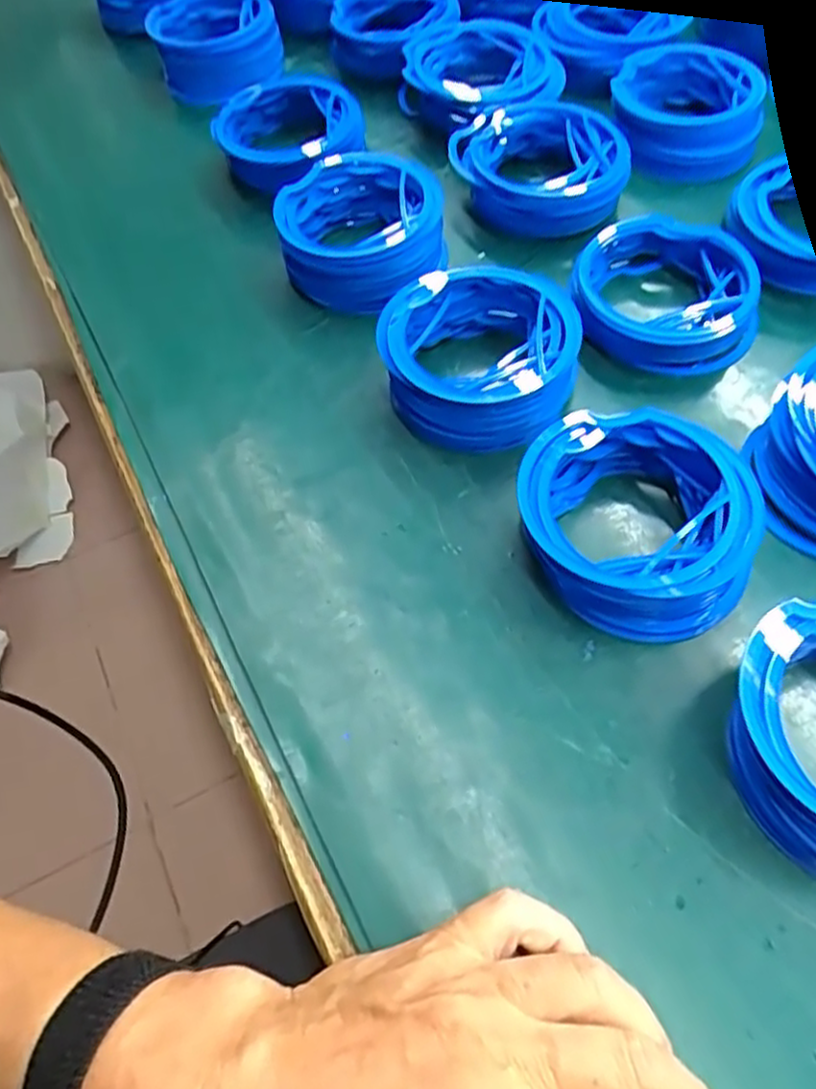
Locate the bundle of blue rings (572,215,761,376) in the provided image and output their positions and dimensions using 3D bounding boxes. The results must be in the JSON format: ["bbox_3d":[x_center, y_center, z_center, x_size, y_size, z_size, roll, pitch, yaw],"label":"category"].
[{"bbox_3d":[0.145,-0.145,0.410,0.098,0.030,0.095,8,59,9],"label":"bundle of blue rings"}]

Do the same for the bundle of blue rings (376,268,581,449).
[{"bbox_3d":[0.038,-0.101,0.383,0.102,0.040,0.099,-2,58,3],"label":"bundle of blue rings"}]

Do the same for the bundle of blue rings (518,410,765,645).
[{"bbox_3d":[0.102,-0.012,0.327,0.102,0.037,0.101,1,59,5],"label":"bundle of blue rings"}]

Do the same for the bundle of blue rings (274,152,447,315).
[{"bbox_3d":[-0.028,-0.189,0.442,0.100,0.045,0.094,-4,58,2],"label":"bundle of blue rings"}]

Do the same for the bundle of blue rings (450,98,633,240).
[{"bbox_3d":[0.084,-0.242,0.468,0.109,0.038,0.099,-5,58,1],"label":"bundle of blue rings"}]

